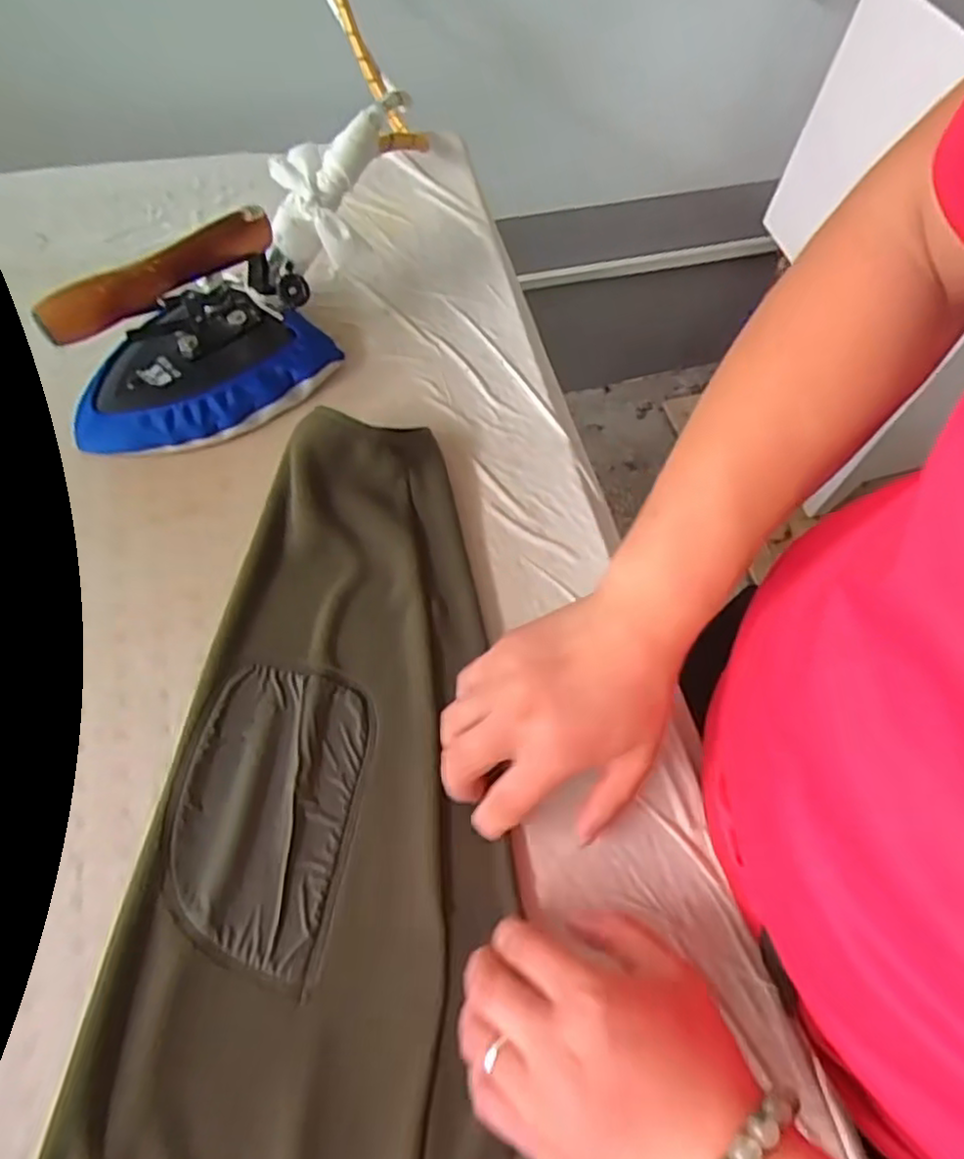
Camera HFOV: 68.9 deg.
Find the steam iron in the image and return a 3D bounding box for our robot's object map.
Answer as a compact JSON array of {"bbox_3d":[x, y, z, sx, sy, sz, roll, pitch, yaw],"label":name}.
[{"bbox_3d":[-0.213,-0.180,0.513,0.193,0.115,0.109,-37,70,-21],"label":"steam iron"}]

